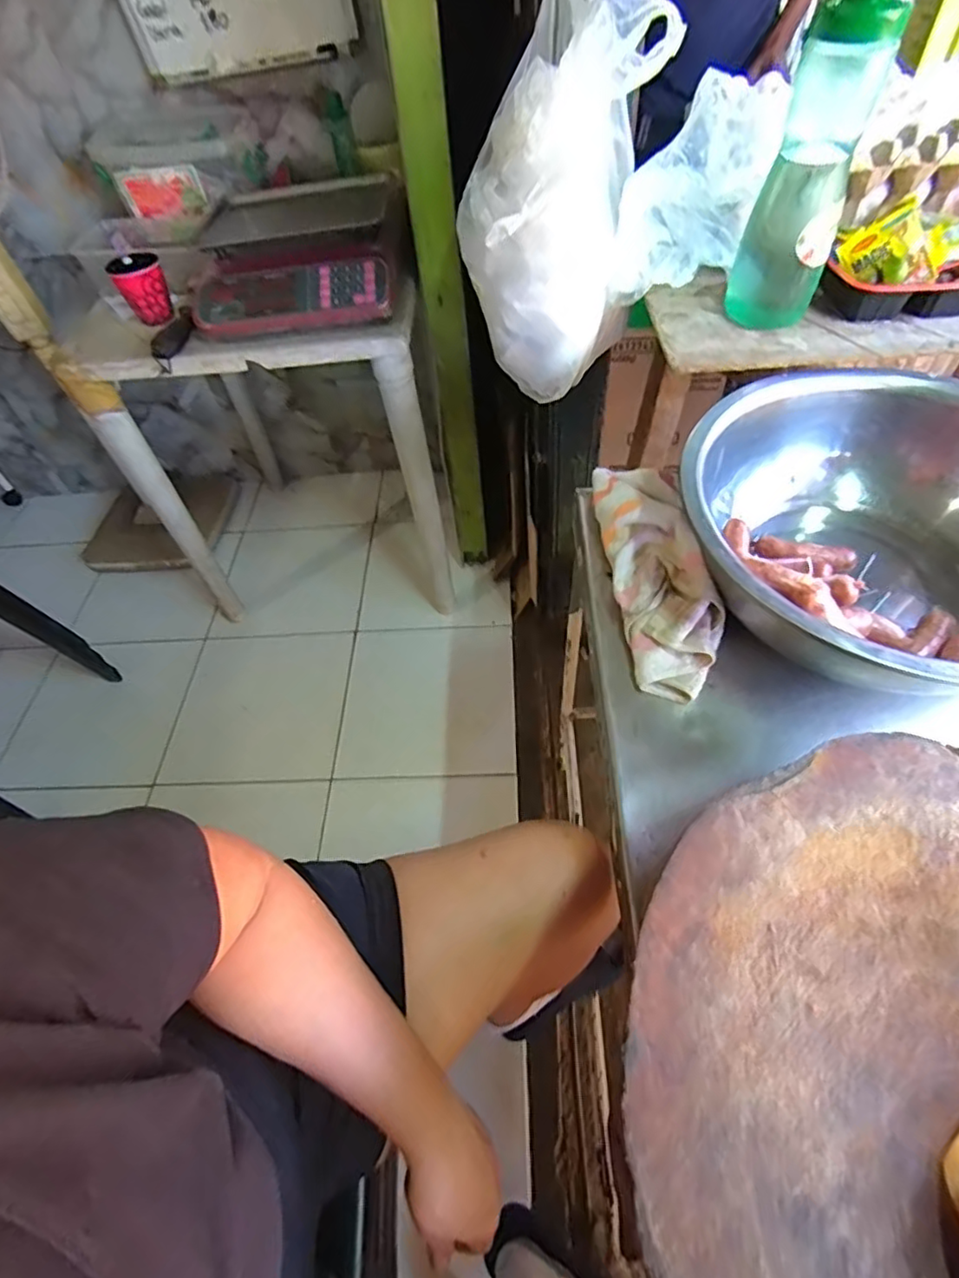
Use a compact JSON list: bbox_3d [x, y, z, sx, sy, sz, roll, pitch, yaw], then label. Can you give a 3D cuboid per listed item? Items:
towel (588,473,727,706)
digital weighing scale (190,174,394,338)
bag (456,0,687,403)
[{"bbox_3d":[0.186,-0.076,0.600,0.093,0.058,0.277,-7,54,1],"label":"towel"},{"bbox_3d":[-0.306,-0.673,0.987,0.330,0.108,0.358,-4,54,4],"label":"digital weighing scale"},{"bbox_3d":[0.092,-0.517,0.658,0.201,0.457,0.146,-8,37,-19],"label":"bag"}]

